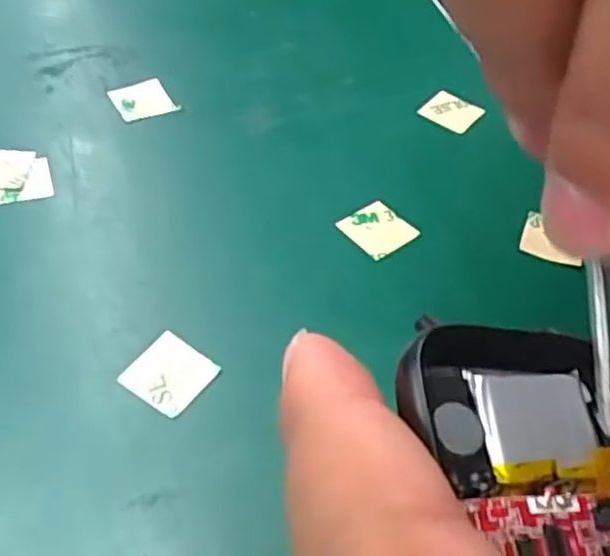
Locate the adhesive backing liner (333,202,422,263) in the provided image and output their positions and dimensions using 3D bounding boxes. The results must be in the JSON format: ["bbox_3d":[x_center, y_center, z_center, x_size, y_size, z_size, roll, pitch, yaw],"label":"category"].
[{"bbox_3d":[0.018,-0.013,0.184,0.014,0.004,0.015,-31,59,-30],"label":"adhesive backing liner"}]

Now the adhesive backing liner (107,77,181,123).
[{"bbox_3d":[-0.046,-0.051,0.209,0.016,0.004,0.016,-23,54,-23],"label":"adhesive backing liner"}]

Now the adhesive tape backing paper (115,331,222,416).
[{"bbox_3d":[-0.027,0.019,0.150,0.015,0.004,0.015,31,52,20],"label":"adhesive tape backing paper"}]

